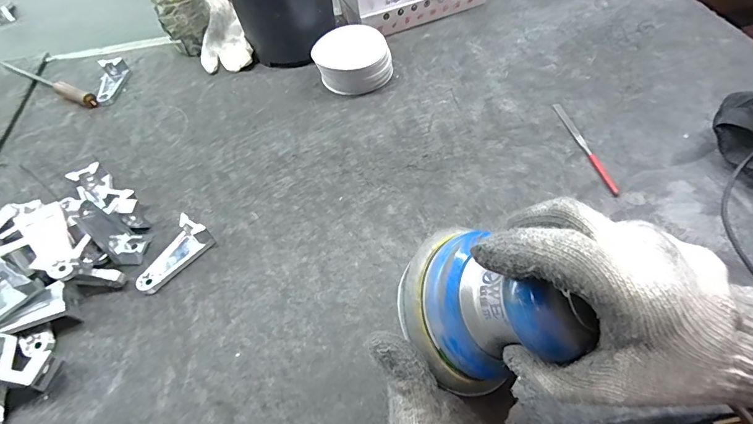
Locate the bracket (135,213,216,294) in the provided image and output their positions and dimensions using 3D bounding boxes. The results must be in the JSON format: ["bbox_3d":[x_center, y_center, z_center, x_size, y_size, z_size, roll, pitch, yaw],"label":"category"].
[{"bbox_3d":[-0.246,0.048,0.463,0.041,0.031,0.094,33,63,26],"label":"bracket"}]

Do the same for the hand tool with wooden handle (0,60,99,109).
[{"bbox_3d":[-0.612,-0.239,0.716,0.281,0.024,0.026,21,58,20],"label":"hand tool with wooden handle"}]

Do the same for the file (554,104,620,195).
[{"bbox_3d":[0.283,-0.094,0.533,0.012,0.005,0.175,-10,53,-1],"label":"file"}]

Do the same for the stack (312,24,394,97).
[{"bbox_3d":[-0.037,-0.251,0.647,0.126,0.064,0.108,-8,53,0],"label":"stack"}]

